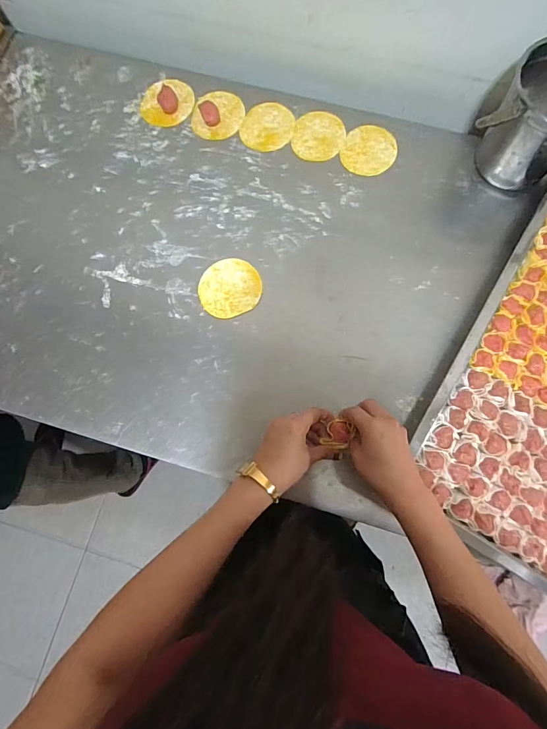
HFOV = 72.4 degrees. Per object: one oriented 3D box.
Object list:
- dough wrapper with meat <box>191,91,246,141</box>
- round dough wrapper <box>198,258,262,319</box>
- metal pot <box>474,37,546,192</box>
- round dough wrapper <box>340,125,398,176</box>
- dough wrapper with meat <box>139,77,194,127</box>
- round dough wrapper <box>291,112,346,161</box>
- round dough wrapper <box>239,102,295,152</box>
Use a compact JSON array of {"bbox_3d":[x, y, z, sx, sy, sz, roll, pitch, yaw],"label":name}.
[{"bbox_3d":[-0.087,-0.398,0.598,0.076,0.010,0.084,20,79,3],"label":"dough wrapper with meat"},{"bbox_3d":[-0.064,-0.113,0.544,0.088,0.007,0.085,0,79,0],"label":"round dough wrapper"},{"bbox_3d":[0.360,-0.326,0.518,0.130,0.150,0.117,41,81,7],"label":"metal pot"},{"bbox_3d":[0.151,-0.334,0.584,0.080,0.004,0.084,0,82,2],"label":"round dough wrapper"},{"bbox_3d":[-0.172,-0.425,0.604,0.086,0.015,0.074,-4,79,-1],"label":"dough wrapper with meat"},{"bbox_3d":[0.071,-0.362,0.592,0.081,0.004,0.084,5,79,1],"label":"round dough wrapper"},{"bbox_3d":[-0.010,-0.379,0.597,0.082,0.007,0.084,0,79,0],"label":"round dough wrapper"}]

